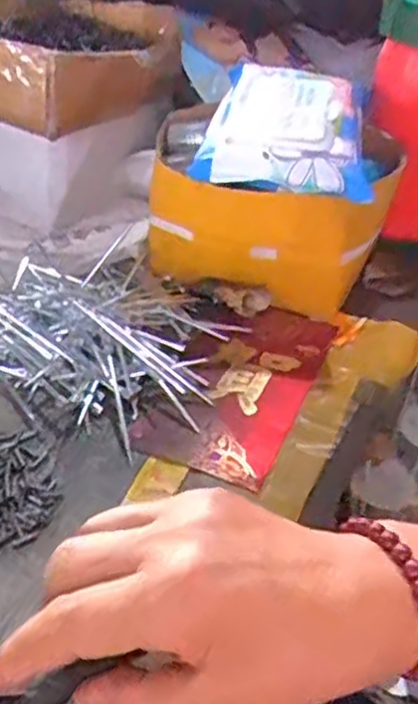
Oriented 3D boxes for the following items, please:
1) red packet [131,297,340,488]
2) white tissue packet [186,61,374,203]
[{"bbox_3d":[0.021,0.015,0.449,0.083,0.007,0.159,20,42,15],"label":"red packet"},{"bbox_3d":[0.055,-0.159,0.478,0.105,0.031,0.158,10,40,3],"label":"white tissue packet"}]

